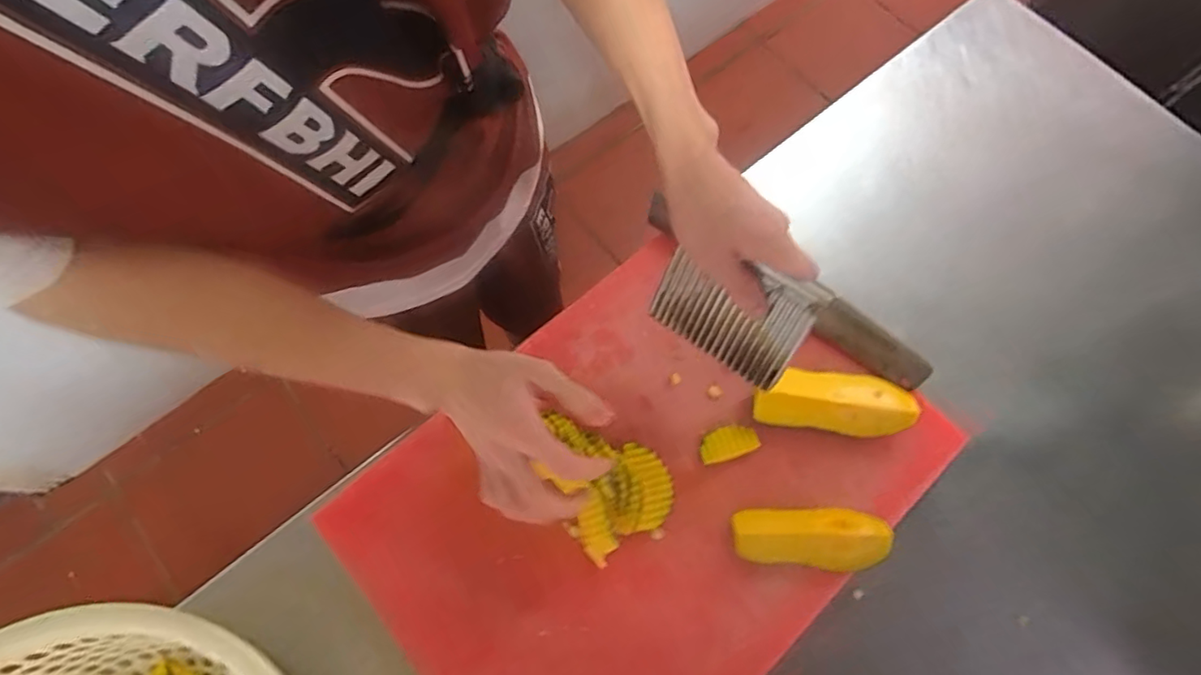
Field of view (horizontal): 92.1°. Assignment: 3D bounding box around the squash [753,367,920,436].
[{"bbox_3d":[0.212,0.059,0.528,0.137,0.036,0.053,4,70,-1],"label":"squash"}]

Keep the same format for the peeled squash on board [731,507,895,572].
[{"bbox_3d":[0.179,0.172,0.496,0.130,0.026,0.050,3,70,-1],"label":"peeled squash on board"}]

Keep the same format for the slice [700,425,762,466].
[{"bbox_3d":[0.116,0.095,0.525,0.054,0.008,0.029,-16,72,-8],"label":"slice"}]

